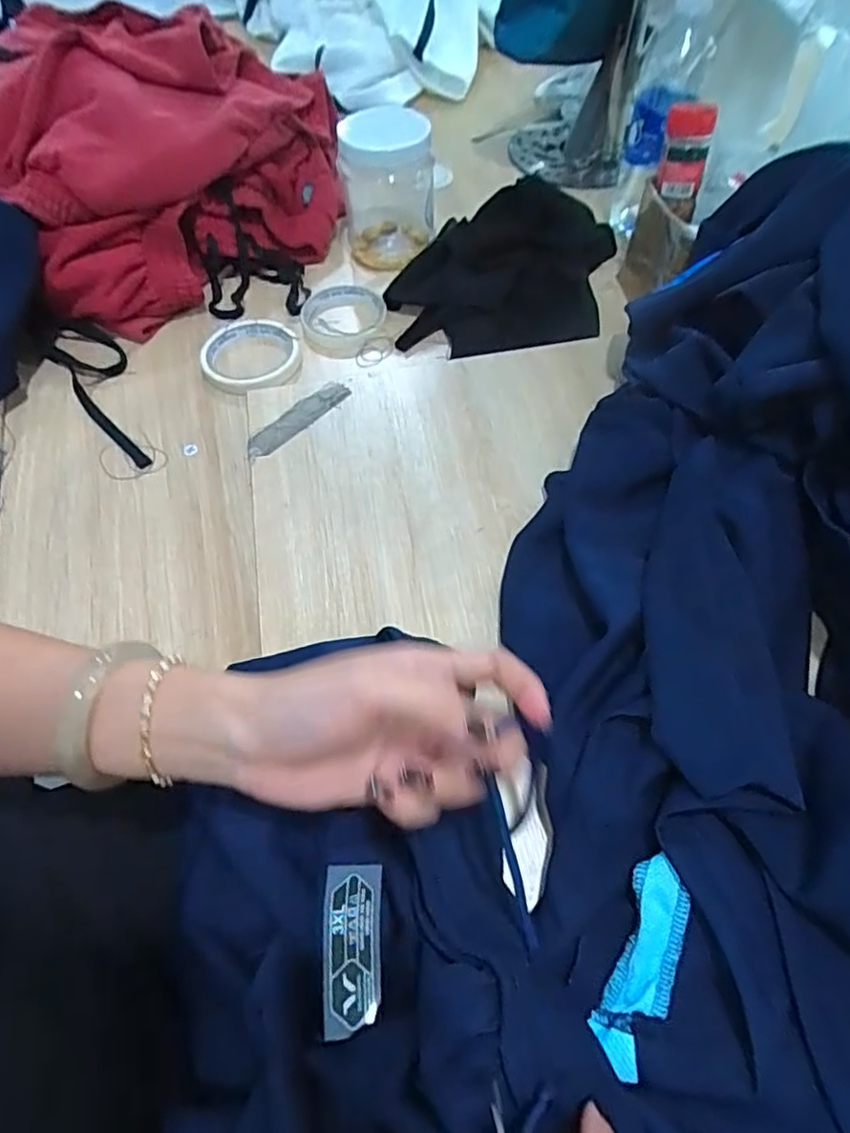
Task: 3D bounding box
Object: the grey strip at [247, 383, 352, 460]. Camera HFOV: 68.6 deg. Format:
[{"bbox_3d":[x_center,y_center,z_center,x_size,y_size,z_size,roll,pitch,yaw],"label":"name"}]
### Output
[{"bbox_3d":[-0.104,-0.121,0.515,0.023,0.007,0.100,39,67,22],"label":"grey strip"}]

